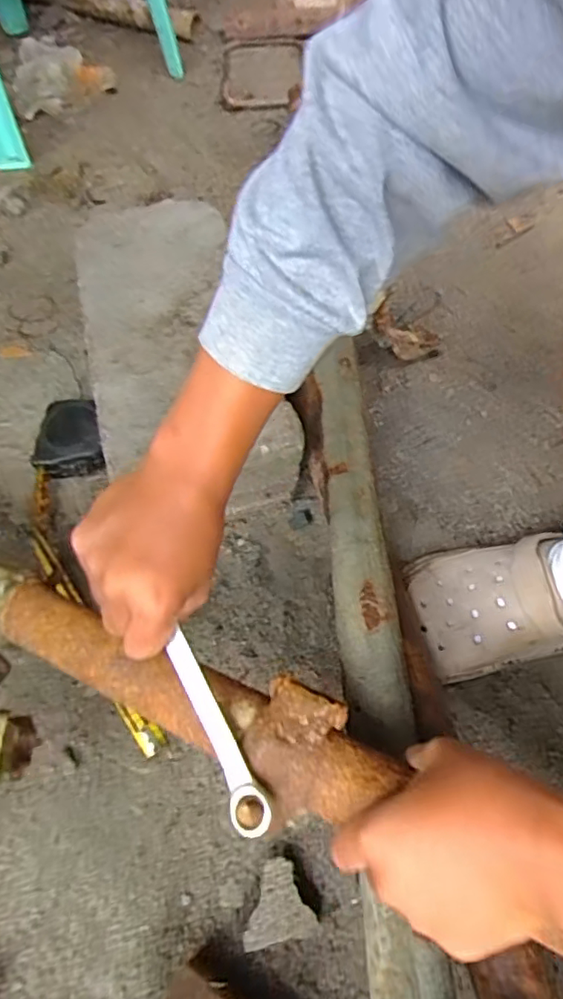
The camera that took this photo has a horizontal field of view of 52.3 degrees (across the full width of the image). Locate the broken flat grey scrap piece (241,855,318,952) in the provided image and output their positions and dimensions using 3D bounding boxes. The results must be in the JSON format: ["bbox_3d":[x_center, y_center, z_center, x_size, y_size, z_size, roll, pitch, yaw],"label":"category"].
[{"bbox_3d":[-0.004,0.308,0.443,0.053,0.024,0.052,-11,61,-3],"label":"broken flat grey scrap piece"}]

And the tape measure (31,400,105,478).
[{"bbox_3d":[-0.239,-0.070,0.660,0.077,0.049,0.084,-5,61,0],"label":"tape measure"}]

